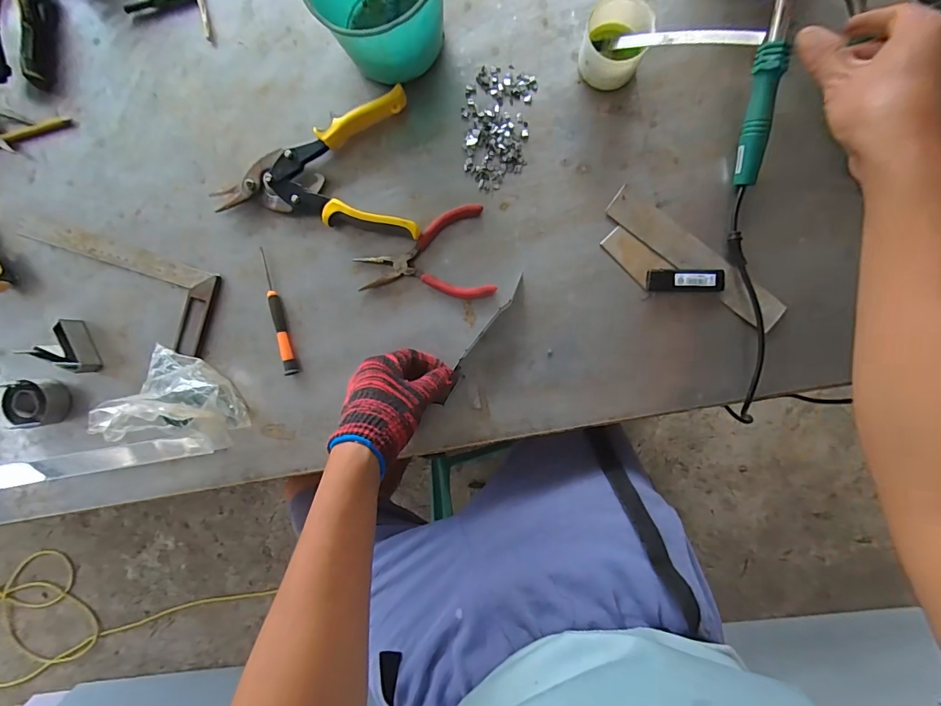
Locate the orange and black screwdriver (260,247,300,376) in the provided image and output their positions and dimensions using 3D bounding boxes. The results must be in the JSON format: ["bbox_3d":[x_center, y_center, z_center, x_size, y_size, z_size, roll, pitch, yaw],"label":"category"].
[{"bbox_3d":[-0.217,-0.046,0.495,0.015,0.011,0.142,-12,91,3],"label":"orange and black screwdriver"}]

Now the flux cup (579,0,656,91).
[{"bbox_3d":[0.146,-0.315,0.451,0.061,0.049,0.071,17,92,2],"label":"flux cup"}]

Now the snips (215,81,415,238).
[{"bbox_3d":[-0.171,-0.201,0.480,0.224,0.026,0.145,-1,91,3],"label":"snips"}]

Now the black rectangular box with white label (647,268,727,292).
[{"bbox_3d":[0.230,-0.078,0.472,0.080,0.011,0.024,0,91,3],"label":"black rectangular box with white label"}]

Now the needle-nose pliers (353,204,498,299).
[{"bbox_3d":[-0.052,-0.105,0.486,0.144,0.013,0.099,-7,91,3],"label":"needle-nose pliers"}]

